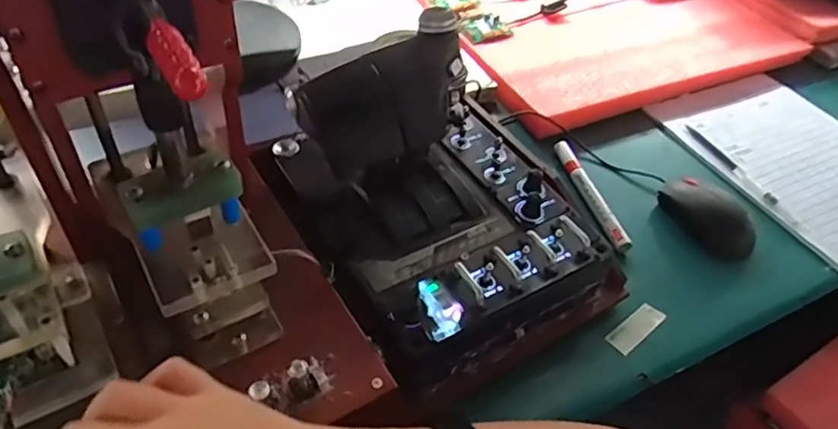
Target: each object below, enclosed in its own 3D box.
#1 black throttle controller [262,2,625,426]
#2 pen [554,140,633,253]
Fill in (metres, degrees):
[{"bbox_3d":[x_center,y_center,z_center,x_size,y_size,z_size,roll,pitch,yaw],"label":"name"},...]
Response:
[{"bbox_3d":[0.024,-0.013,0.471,0.217,0.145,0.237,-19,52,-23],"label":"black throttle controller"},{"bbox_3d":[0.168,-0.021,0.584,0.018,0.018,0.139,-8,48,-14],"label":"pen"}]

